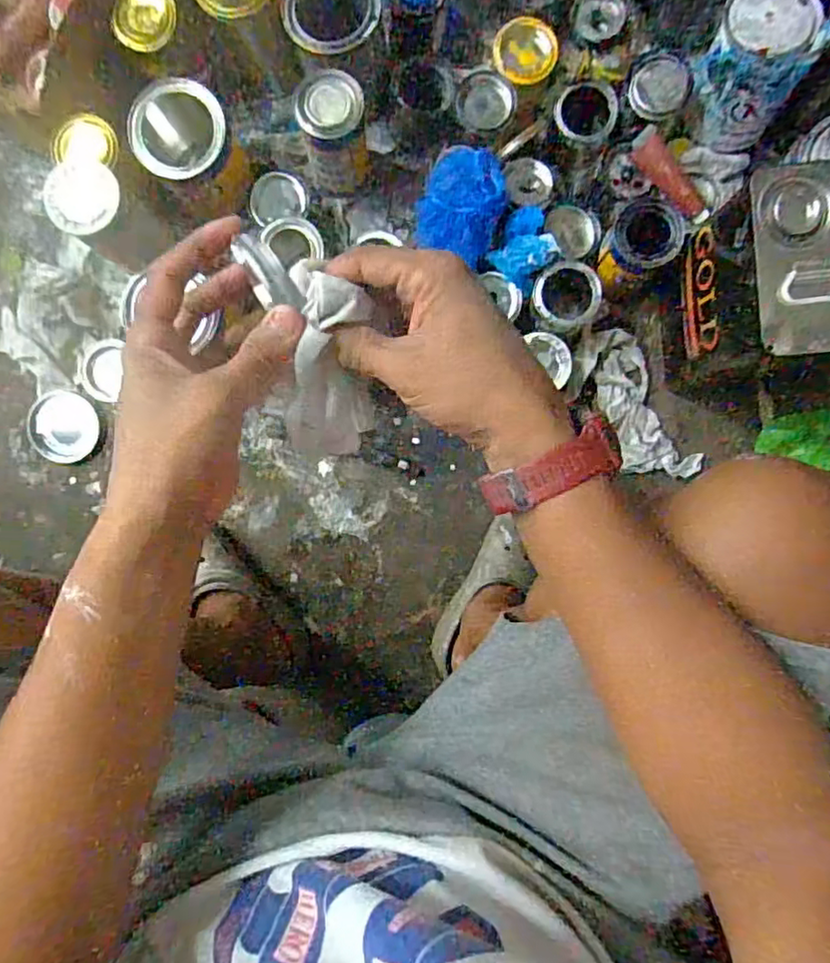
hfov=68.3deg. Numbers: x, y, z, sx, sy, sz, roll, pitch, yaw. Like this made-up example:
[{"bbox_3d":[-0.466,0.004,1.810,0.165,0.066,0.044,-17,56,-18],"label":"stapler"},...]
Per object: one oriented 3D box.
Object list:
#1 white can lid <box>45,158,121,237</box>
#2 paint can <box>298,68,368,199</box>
[{"bbox_3d":[-0.327,-0.286,0.606,0.070,0.015,0.085,5,73,1],"label":"white can lid"},{"bbox_3d":[-0.092,-0.396,0.705,0.073,0.136,0.076,0,91,2],"label":"paint can"}]

